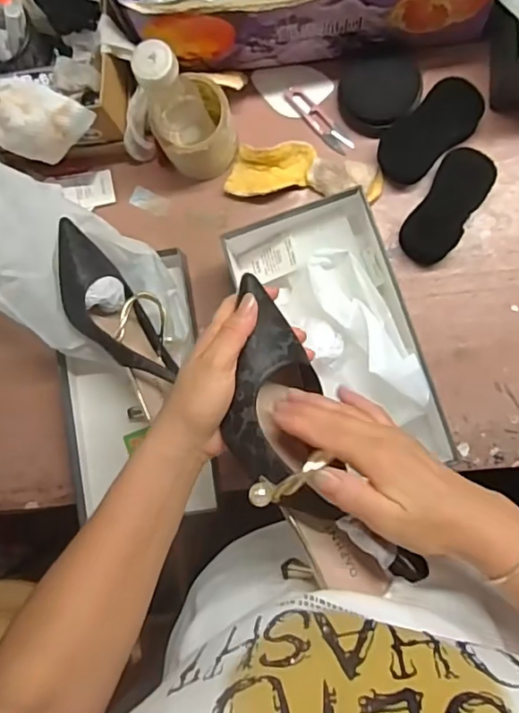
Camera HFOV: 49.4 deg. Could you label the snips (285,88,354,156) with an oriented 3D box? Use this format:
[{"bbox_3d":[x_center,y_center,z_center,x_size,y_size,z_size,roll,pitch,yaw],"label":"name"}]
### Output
[{"bbox_3d":[0.070,-0.283,0.680,0.023,0.009,0.107,-42,83,3],"label":"snips"}]

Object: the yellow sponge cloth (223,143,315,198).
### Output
[{"bbox_3d":[0.013,-0.221,0.671,0.102,0.028,0.060,0,87,6],"label":"yellow sponge cloth"}]

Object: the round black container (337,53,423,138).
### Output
[{"bbox_3d":[0.136,-0.295,0.642,0.090,0.031,0.081,8,88,7],"label":"round black container"}]

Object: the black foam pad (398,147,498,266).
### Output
[{"bbox_3d":[0.212,-0.169,0.641,0.061,0.032,0.127,33,91,7],"label":"black foam pad"}]

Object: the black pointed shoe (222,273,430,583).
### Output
[{"bbox_3d":[0.022,0.053,0.405,0.085,0.088,0.239,-24,68,4],"label":"black pointed shoe"}]

